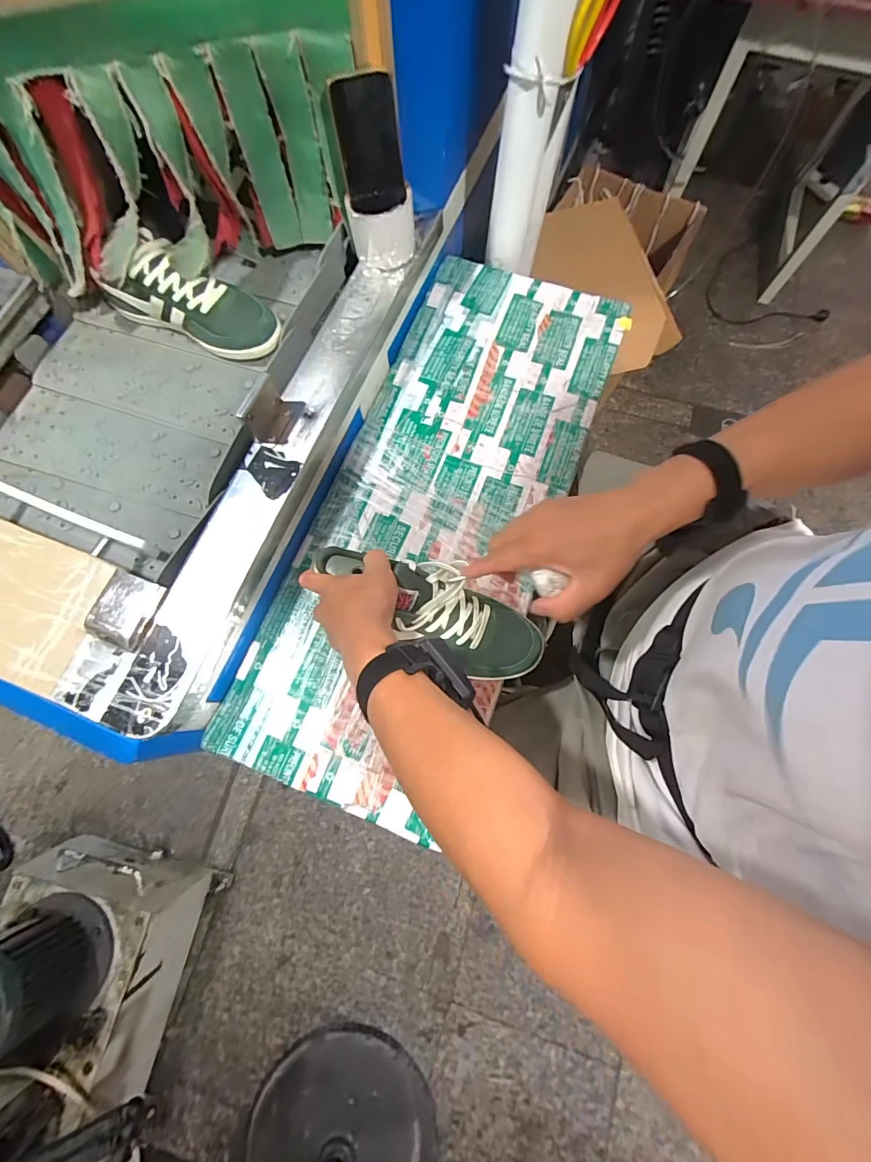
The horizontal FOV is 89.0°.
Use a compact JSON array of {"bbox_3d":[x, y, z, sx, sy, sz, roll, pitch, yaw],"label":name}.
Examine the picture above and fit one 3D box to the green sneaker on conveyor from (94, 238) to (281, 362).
[{"bbox_3d":[-0.334,-0.388,0.628,0.239,0.122,0.086,21,75,7],"label":"green sneaker on conveyor"}]

